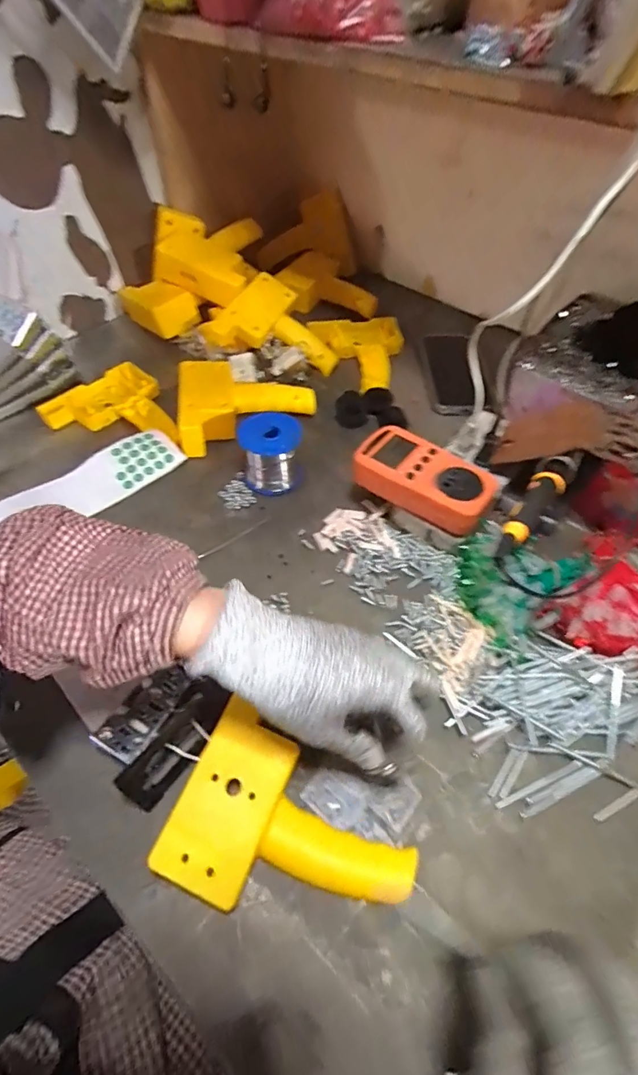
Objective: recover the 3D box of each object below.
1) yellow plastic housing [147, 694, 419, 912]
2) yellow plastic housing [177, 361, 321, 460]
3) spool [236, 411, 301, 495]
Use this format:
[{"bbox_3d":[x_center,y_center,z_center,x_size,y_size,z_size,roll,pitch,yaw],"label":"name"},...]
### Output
[{"bbox_3d":[-0.016,0.191,0.293,0.152,0.025,0.100,20,57,13],"label":"yellow plastic housing"},{"bbox_3d":[-0.100,-0.171,0.551,0.167,0.045,0.116,-22,58,-16],"label":"yellow plastic housing"},{"bbox_3d":[-0.050,-0.090,0.482,0.064,0.063,0.059,-5,55,-5],"label":"spool"}]

